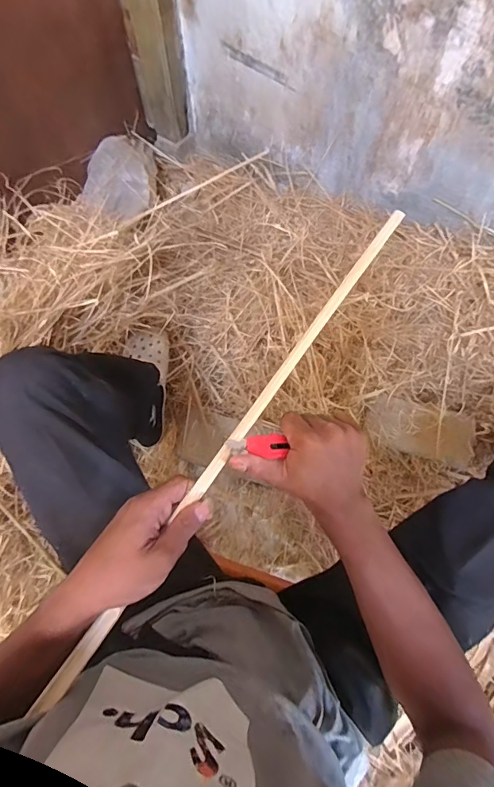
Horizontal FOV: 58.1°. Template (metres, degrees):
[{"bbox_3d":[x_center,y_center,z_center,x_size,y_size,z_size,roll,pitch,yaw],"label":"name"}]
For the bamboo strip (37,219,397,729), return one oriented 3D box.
[{"bbox_3d":[0.000,0.029,0.411,0.014,0.009,0.553,33,75,11],"label":"bamboo strip"}]

